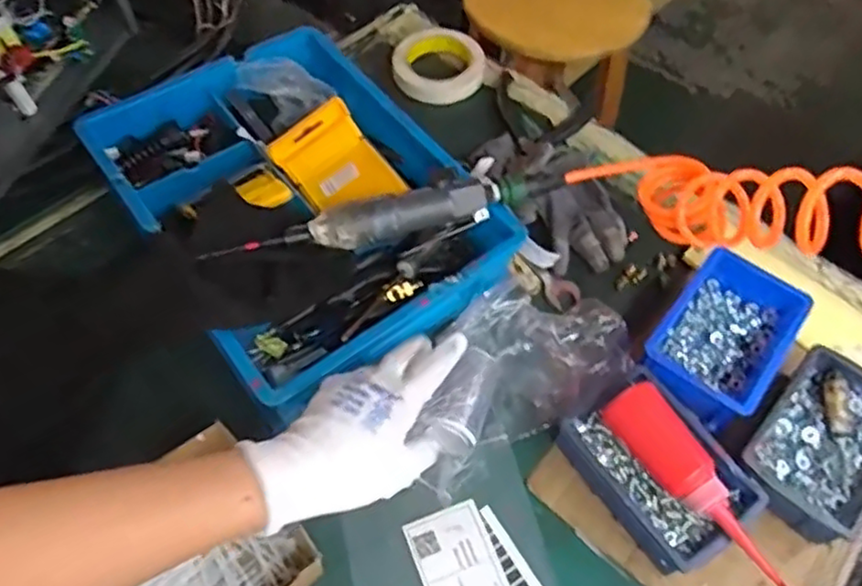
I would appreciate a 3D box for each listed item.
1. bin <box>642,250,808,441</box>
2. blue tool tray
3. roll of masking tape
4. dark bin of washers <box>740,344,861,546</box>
[{"bbox_3d":[0.260,0.035,0.599,0.097,0.049,0.158,35,62,18],"label":"bin"},{"bbox_3d":[-0.127,-0.089,0.643,0.277,0.080,0.376,-32,64,-20],"label":"blue tool tray"},{"bbox_3d":[0.008,-0.280,0.828,0.107,0.039,0.107,1,57,-1],"label":"roll of masking tape"},{"bbox_3d":[0.320,0.124,0.548,0.100,0.044,0.156,38,64,20],"label":"dark bin of washers"}]

